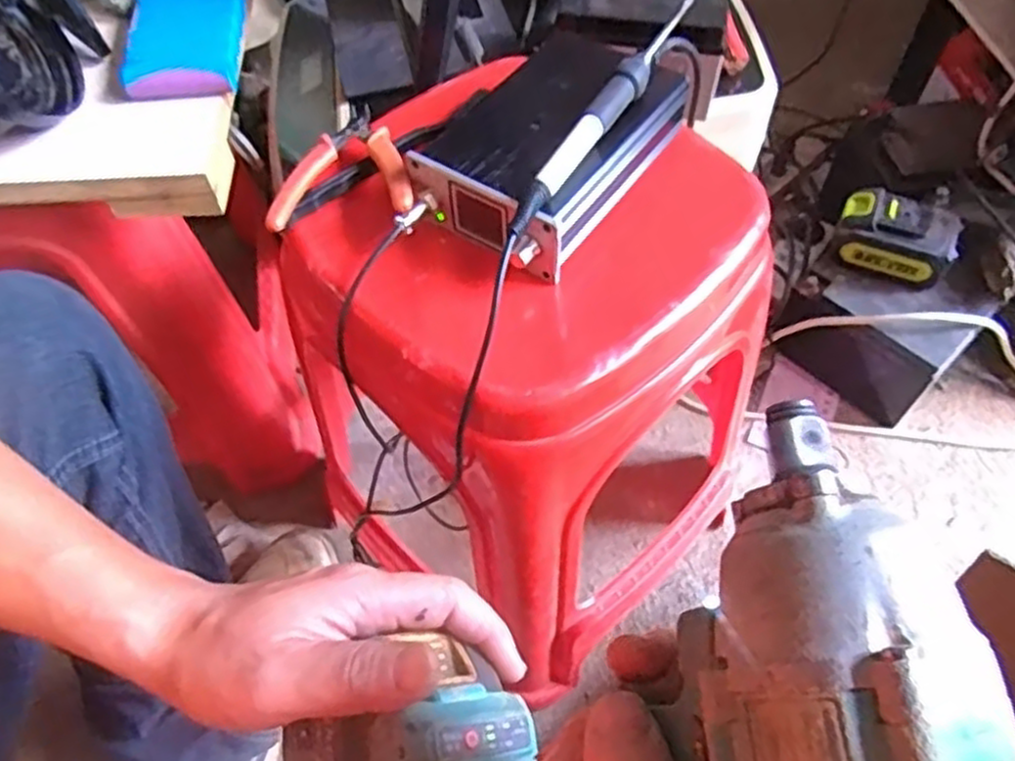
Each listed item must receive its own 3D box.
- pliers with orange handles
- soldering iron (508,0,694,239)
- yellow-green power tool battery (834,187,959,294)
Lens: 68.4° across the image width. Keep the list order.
[{"bbox_3d":[-0.100,-0.136,0.468,0.086,0.025,0.104,-2,57,0],"label":"pliers with orange handles"},{"bbox_3d":[0.058,-0.158,0.434,0.015,0.020,0.212,28,62,18],"label":"soldering iron"},{"bbox_3d":[0.420,-0.149,0.810,0.115,0.072,0.068,19,59,13],"label":"yellow-green power tool battery"}]

